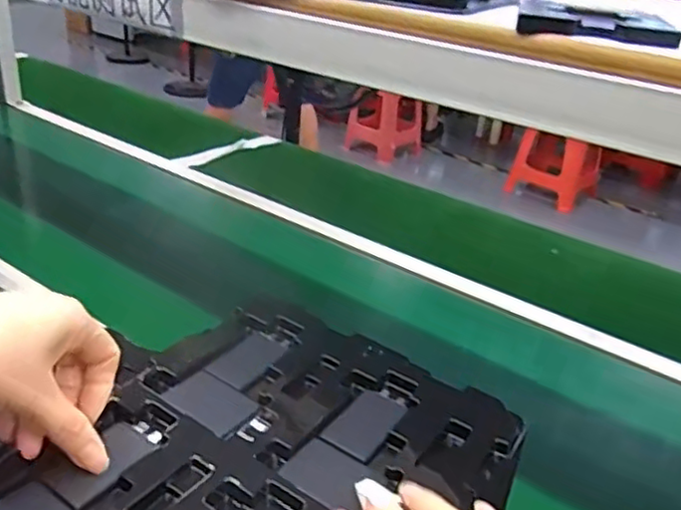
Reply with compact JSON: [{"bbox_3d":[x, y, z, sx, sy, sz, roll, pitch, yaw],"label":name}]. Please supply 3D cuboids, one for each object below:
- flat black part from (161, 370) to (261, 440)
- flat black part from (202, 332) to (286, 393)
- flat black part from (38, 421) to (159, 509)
[{"bbox_3d":[-0.079,0.090,0.399,0.053,0.004,0.035,23,33,30],"label":"flat black part"},{"bbox_3d":[-0.063,0.070,0.444,0.034,0.004,0.054,21,32,27],"label":"flat black part"},{"bbox_3d":[-0.130,0.112,0.355,0.034,0.006,0.057,20,31,26],"label":"flat black part"}]

